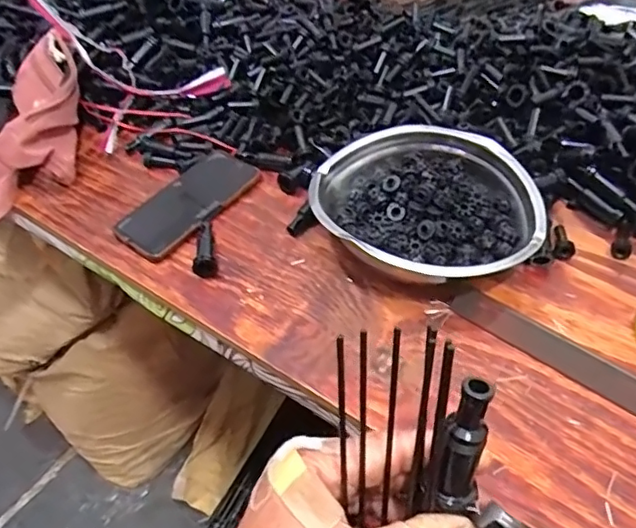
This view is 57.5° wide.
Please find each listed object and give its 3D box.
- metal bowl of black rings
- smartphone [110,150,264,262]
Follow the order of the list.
[{"bbox_3d":[0.102,-0.054,0.564,0.215,0.058,0.186,7,50,11],"label":"metal bowl of black rings"},{"bbox_3d":[-0.142,-0.069,0.635,0.077,0.011,0.166,29,58,27],"label":"smartphone"}]

